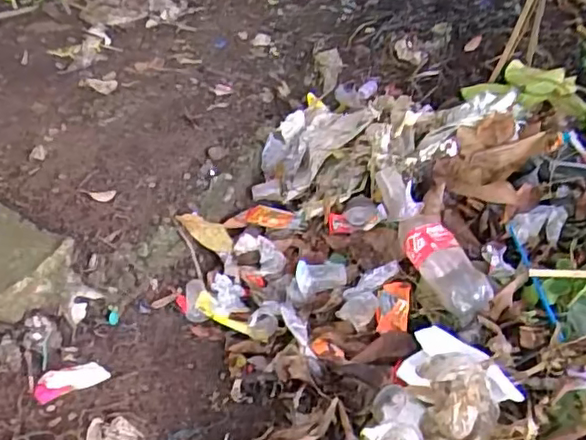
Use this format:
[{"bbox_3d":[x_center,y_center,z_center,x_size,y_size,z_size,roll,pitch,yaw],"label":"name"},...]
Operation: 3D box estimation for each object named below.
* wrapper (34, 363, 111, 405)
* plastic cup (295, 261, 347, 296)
[{"bbox_3d":[-0.380,0.275,1.034,0.124,0.015,0.049,-11,45,-37],"label":"wrapper"},{"bbox_3d":[0.058,0.127,1.287,0.108,0.056,0.082,-3,42,-5],"label":"plastic cup"}]

